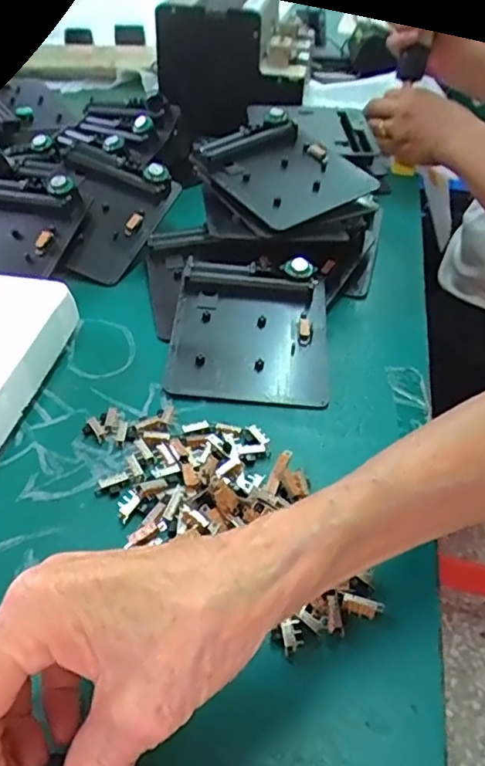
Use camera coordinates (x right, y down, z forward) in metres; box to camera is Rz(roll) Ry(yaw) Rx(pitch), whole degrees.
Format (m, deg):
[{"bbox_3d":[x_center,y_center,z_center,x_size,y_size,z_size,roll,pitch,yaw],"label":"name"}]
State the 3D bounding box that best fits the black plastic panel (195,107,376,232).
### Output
[{"bbox_3d":[0.029,-0.182,0.522,0.110,0.030,0.137,-29,63,-20],"label":"black plastic panel"}]

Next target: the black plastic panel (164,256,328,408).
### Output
[{"bbox_3d":[0.006,-0.042,0.432,0.107,0.032,0.120,3,41,1],"label":"black plastic panel"}]

